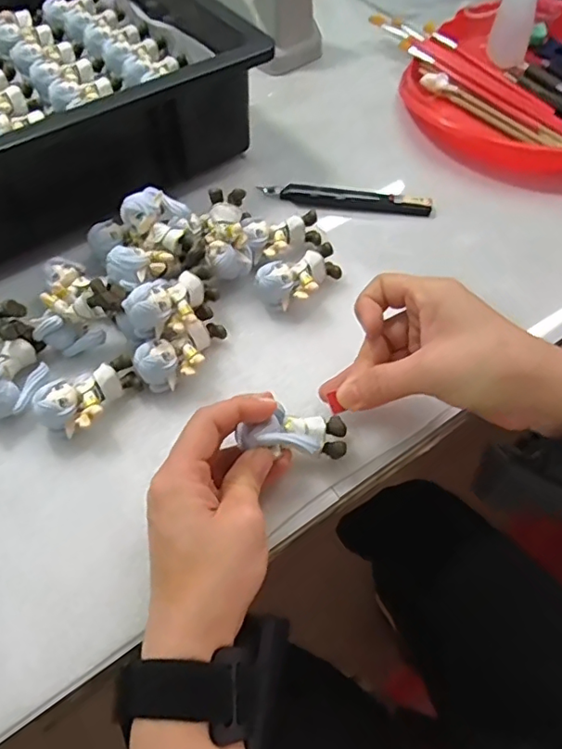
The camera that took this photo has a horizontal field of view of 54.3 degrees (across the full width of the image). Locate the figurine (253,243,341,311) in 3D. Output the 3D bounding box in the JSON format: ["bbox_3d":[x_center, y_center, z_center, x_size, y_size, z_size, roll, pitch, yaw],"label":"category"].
[{"bbox_3d":[0.016,-0.067,0.382,0.062,0.027,0.030,-34,64,-19],"label":"figurine"}]

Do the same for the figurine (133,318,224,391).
[{"bbox_3d":[-0.060,-0.013,0.350,0.062,0.029,0.026,-36,65,-20],"label":"figurine"}]

